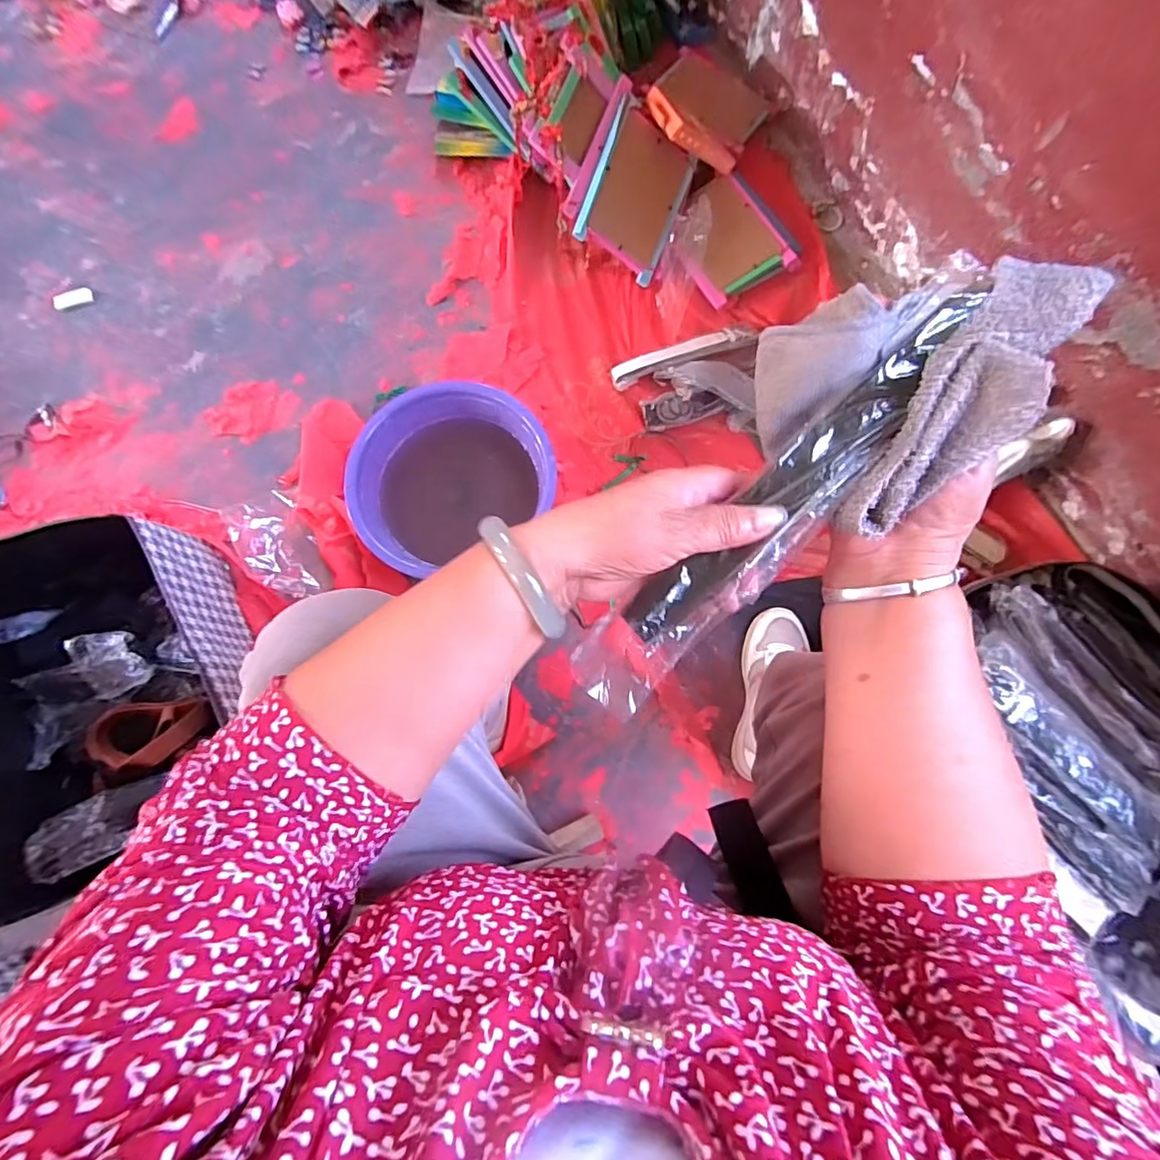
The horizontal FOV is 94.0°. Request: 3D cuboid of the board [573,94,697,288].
[{"bbox_3d":[0.095,-0.636,0.896,0.156,0.014,0.212,20,96,-29],"label":"board"}]

